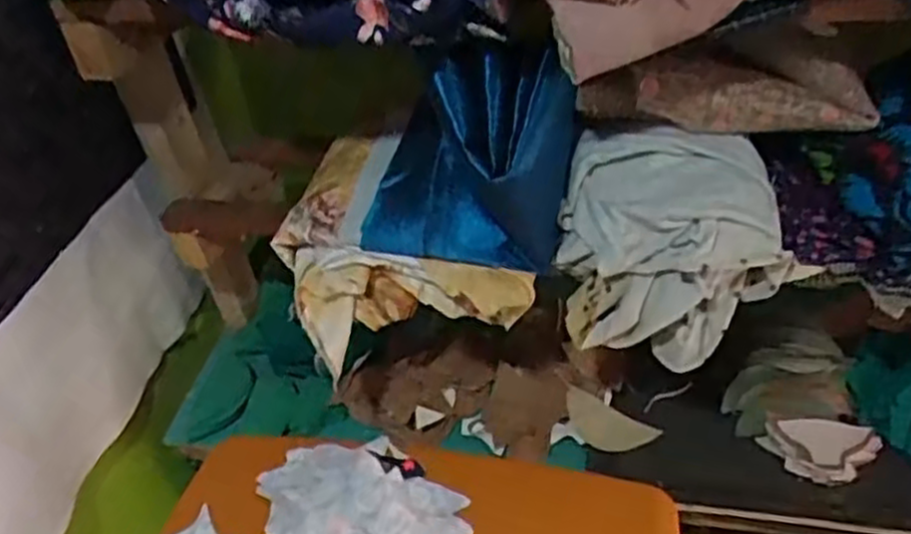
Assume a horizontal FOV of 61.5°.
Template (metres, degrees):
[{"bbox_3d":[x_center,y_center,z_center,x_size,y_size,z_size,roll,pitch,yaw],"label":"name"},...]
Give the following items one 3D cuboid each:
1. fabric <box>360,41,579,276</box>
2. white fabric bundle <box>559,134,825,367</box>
[{"bbox_3d":[0.008,-0.098,0.664,0.182,0.175,0.103,3,41,12],"label":"fabric"},{"bbox_3d":[0.200,-0.020,0.689,0.205,0.160,0.125,2,41,12],"label":"white fabric bundle"}]

